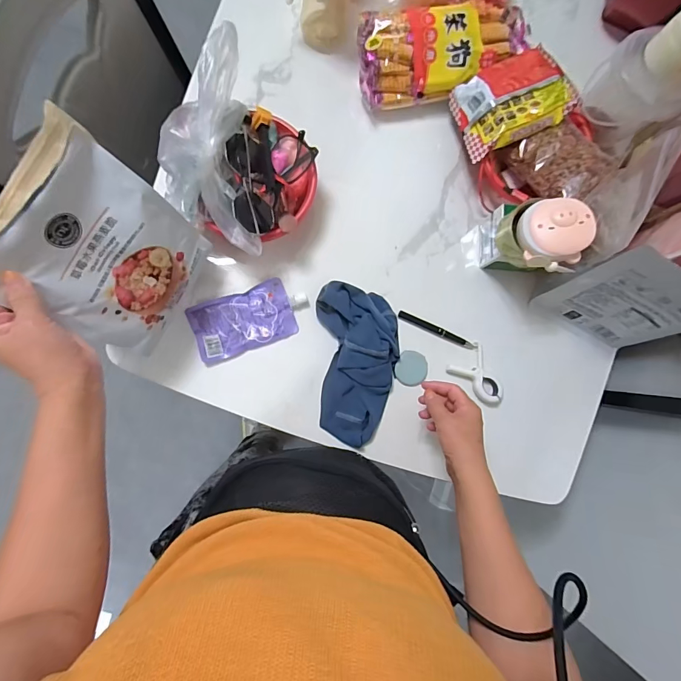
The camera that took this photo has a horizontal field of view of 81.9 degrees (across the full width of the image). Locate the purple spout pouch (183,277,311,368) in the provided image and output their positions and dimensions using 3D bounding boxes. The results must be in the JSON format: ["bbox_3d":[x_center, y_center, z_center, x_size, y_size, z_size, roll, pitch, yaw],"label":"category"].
[{"bbox_3d":[-0.131,-0.033,0.581,0.166,0.020,0.087,-22,88,-5],"label":"purple spout pouch"}]

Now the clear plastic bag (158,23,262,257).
[{"bbox_3d":[-0.154,-0.243,0.488,0.114,0.086,0.254,4,104,-4],"label":"clear plastic bag"}]

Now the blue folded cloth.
[{"bbox_3d":[0.026,0.035,0.579,0.116,0.043,0.230,2,86,-4],"label":"blue folded cloth"}]

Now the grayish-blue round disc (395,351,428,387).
[{"bbox_3d":[0.110,0.043,0.600,0.049,0.006,0.054,28,79,-10],"label":"grayish-blue round disc"}]

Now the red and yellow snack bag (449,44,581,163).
[{"bbox_3d":[0.252,-0.354,0.582,0.155,0.061,0.121,-23,88,-5],"label":"red and yellow snack bag"}]

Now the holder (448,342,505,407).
[{"bbox_3d":[0.221,0.060,0.611,0.063,0.023,0.097,-40,90,-6],"label":"holder"}]

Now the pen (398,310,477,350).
[{"bbox_3d":[0.152,-0.016,0.612,0.129,0.010,0.013,23,85,-3],"label":"pen"}]

